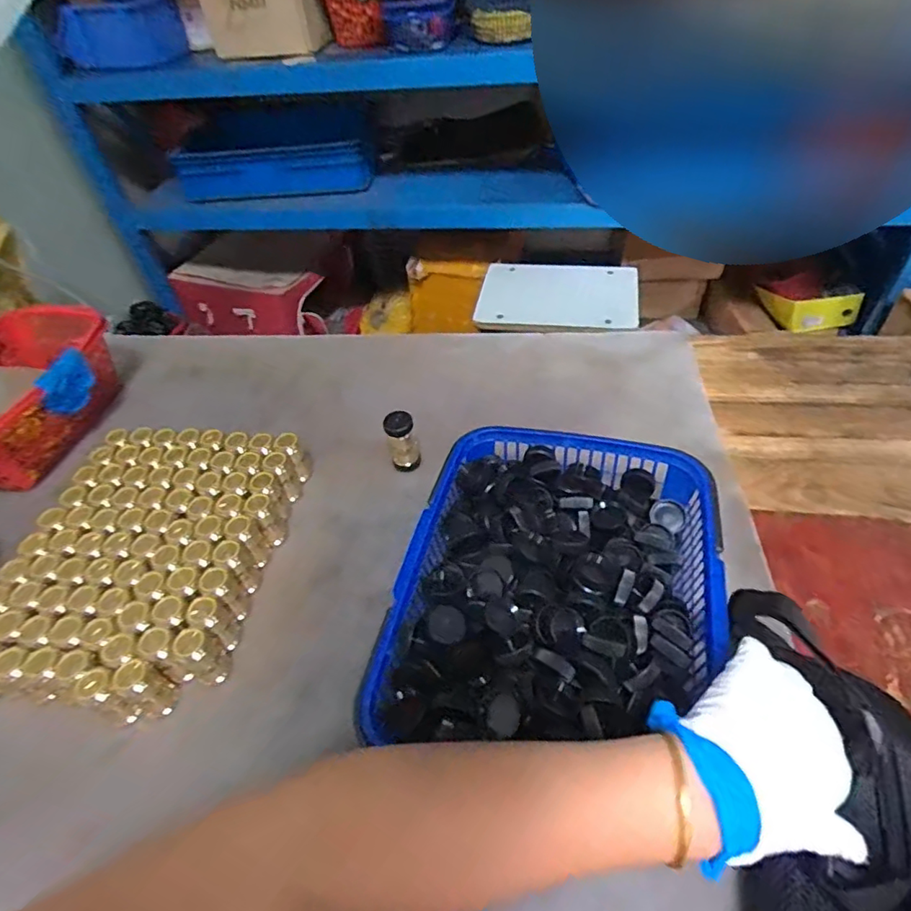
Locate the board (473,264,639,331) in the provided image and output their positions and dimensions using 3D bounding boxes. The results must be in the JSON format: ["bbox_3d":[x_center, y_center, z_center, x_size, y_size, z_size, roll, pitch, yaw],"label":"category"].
[{"bbox_3d":[0.223,-0.346,1.198,0.332,0.026,0.258,5,48,10],"label":"board"}]

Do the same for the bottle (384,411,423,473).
[{"bbox_3d":[-0.063,-0.014,0.672,0.035,0.082,0.032,-14,48,-6],"label":"bottle"}]

